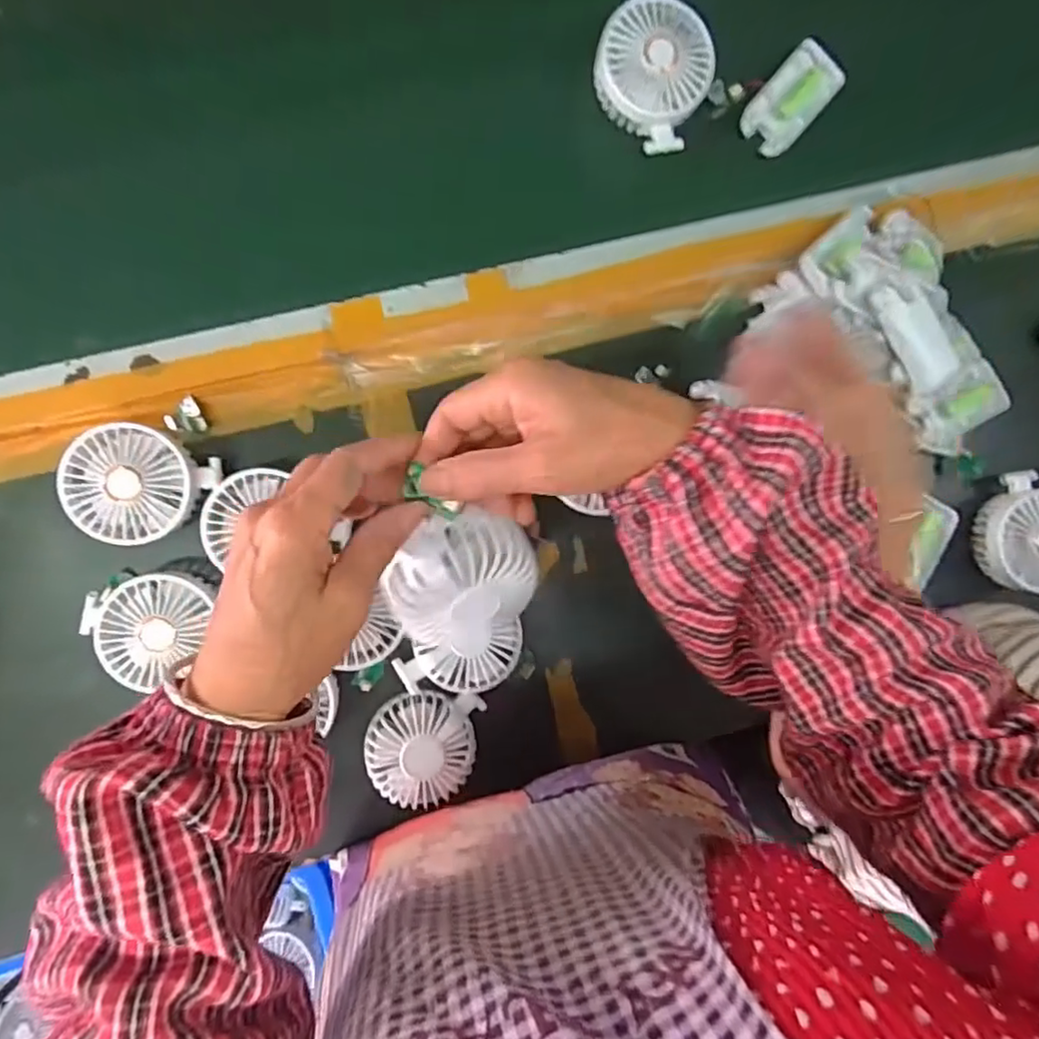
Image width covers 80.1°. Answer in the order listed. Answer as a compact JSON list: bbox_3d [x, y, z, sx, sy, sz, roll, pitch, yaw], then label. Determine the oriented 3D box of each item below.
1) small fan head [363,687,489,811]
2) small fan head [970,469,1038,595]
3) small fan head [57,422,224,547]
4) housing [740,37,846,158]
[{"bbox_3d":[-0.077,0.180,0.499,0.089,0.043,0.090,12,91,-10],"label":"small fan head"},{"bbox_3d":[0.460,0.012,0.551,0.081,0.038,0.103,7,92,-10],"label":"small fan head"},{"bbox_3d":[-0.284,-0.026,0.460,0.089,0.035,0.085,-1,93,-9],"label":"small fan head"},{"bbox_3d":[0.229,-0.353,0.518,0.050,0.010,0.095,40,86,-9],"label":"housing"}]

